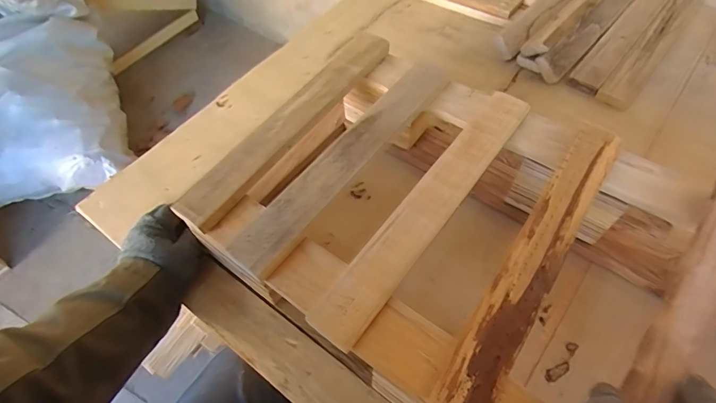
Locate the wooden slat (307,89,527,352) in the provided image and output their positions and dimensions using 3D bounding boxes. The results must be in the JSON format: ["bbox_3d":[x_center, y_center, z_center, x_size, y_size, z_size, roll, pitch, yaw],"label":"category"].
[{"bbox_3d":[0.079,-0.003,0.414,0.048,0.013,0.348,33,64,21],"label":"wooden slat"}]

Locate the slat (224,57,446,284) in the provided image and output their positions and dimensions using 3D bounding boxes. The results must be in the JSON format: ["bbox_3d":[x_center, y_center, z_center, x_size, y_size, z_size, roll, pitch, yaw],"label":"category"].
[{"bbox_3d":[-0.004,-0.054,0.439,0.051,0.019,0.328,32,64,21],"label":"slat"}]

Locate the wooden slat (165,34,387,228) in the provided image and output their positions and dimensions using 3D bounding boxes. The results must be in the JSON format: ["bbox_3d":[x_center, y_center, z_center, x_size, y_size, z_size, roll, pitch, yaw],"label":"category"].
[{"bbox_3d":[-0.074,-0.104,0.483,0.052,0.019,0.345,30,63,20],"label":"wooden slat"}]

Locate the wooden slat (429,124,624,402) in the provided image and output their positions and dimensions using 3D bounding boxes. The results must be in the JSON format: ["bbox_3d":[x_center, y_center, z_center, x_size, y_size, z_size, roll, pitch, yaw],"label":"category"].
[{"bbox_3d":[0.173,0.047,0.379,0.044,0.017,0.340,31,63,20],"label":"wooden slat"}]

